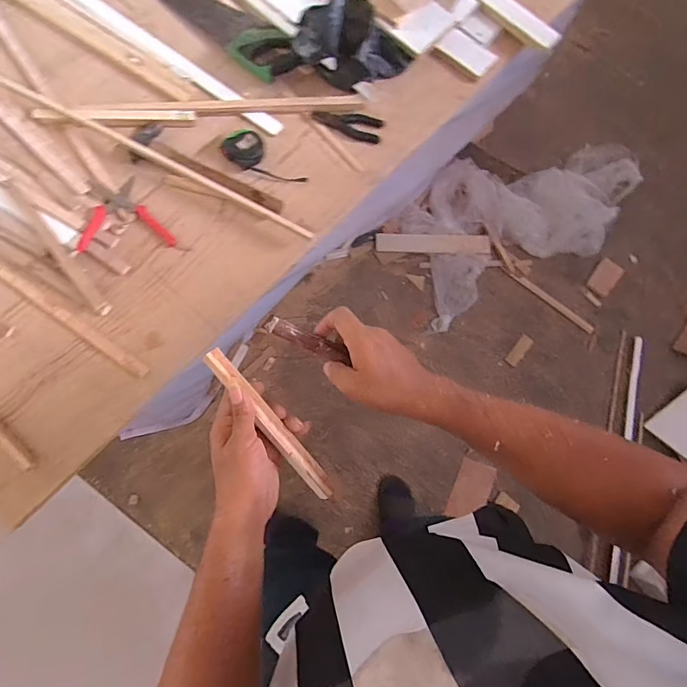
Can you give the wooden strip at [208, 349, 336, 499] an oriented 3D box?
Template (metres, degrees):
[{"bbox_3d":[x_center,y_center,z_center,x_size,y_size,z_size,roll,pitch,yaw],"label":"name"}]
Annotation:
[{"bbox_3d":[-0.079,0.089,0.485,0.023,0.013,0.204,-39,95,-12],"label":"wooden strip"}]

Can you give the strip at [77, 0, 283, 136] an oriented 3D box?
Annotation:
[{"bbox_3d":[-0.381,-0.607,0.899,0.614,0.011,0.039,36,76,9],"label":"strip"}]

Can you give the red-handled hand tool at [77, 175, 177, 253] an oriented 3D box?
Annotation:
[{"bbox_3d":[-0.400,-0.237,0.802,0.152,0.033,0.143,-13,74,-5],"label":"red-handled hand tool"}]

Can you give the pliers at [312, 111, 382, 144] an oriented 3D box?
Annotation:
[{"bbox_3d":[0.007,-0.441,0.890,0.139,0.016,0.049,11,73,2],"label":"pliers"}]

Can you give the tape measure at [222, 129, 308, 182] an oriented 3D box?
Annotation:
[{"bbox_3d":[-0.154,-0.353,0.850,0.167,0.034,0.073,32,75,-6],"label":"tape measure"}]

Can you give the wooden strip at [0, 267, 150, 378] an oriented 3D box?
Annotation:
[{"bbox_3d":[-0.478,-0.040,0.756,0.330,0.017,0.020,32,75,8],"label":"wooden strip"}]

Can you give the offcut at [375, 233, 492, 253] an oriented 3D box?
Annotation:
[{"bbox_3d":[0.341,-0.381,1.663,0.430,0.027,0.073,2,76,-4],"label":"offcut"}]

